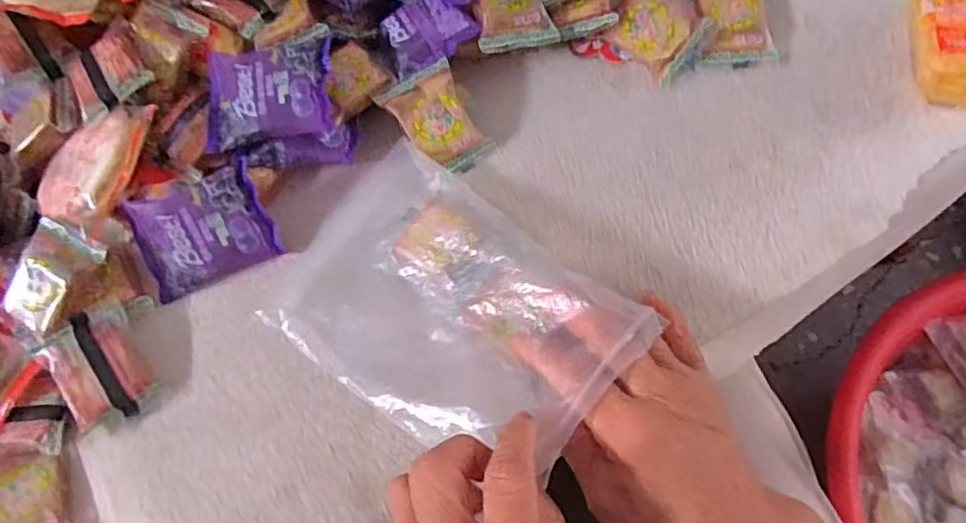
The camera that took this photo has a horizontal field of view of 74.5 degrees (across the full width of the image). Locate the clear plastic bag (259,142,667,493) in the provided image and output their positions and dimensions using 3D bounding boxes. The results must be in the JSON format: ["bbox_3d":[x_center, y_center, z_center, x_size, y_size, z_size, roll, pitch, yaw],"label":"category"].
[{"bbox_3d":[-0.025,0.022,0.347,0.196,0.020,0.127,32,82,31],"label":"clear plastic bag"}]

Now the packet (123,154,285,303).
[{"bbox_3d":[-0.169,-0.017,0.381,0.078,0.061,0.015,-22,20,-3],"label":"packet"}]

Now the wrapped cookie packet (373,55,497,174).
[{"bbox_3d":[-0.029,-0.089,0.403,0.047,0.015,0.066,-32,88,-6],"label":"wrapped cookie packet"}]

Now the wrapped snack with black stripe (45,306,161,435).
[{"bbox_3d":[-0.218,0.061,0.362,0.045,0.017,0.059,-30,66,-11],"label":"wrapped snack with black stripe"}]

